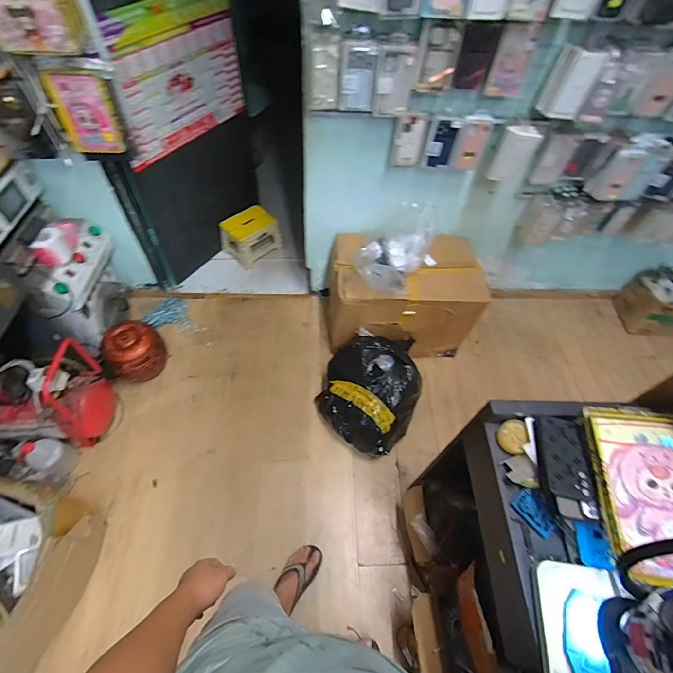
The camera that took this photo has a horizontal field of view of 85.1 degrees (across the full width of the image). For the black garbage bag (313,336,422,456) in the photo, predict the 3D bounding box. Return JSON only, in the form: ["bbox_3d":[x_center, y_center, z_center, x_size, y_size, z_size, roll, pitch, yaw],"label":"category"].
[{"bbox_3d":[0.155,0.202,1.551,0.404,0.257,0.490,27,58,14],"label":"black garbage bag"}]

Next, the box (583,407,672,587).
[{"bbox_3d":[0.569,0.267,0.639,0.200,0.051,0.283,9,56,2],"label":"box"}]

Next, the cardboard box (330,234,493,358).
[{"bbox_3d":[0.289,-0.188,1.707,0.627,0.424,0.417,-5,56,-7],"label":"cardboard box"}]

